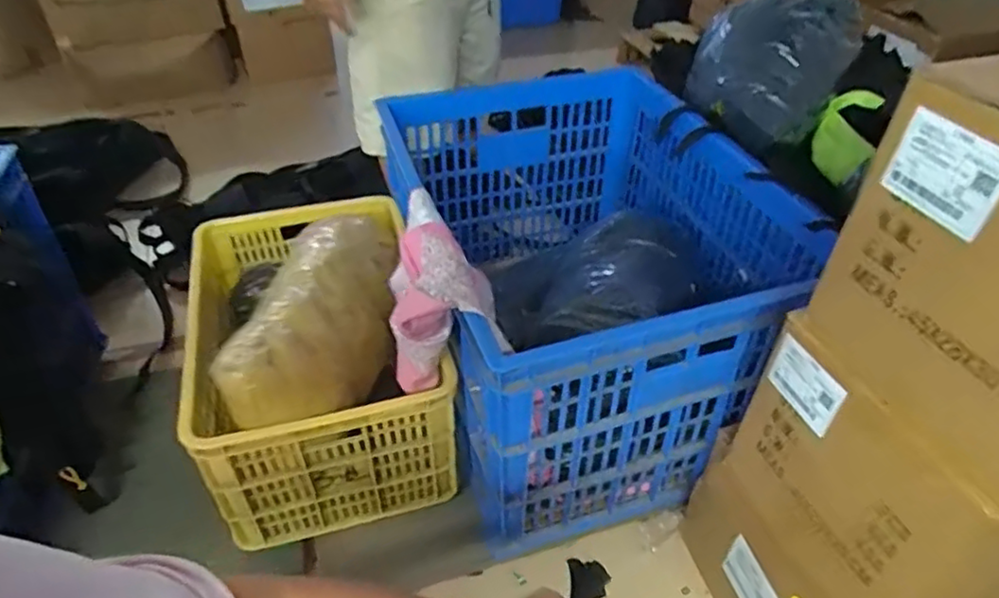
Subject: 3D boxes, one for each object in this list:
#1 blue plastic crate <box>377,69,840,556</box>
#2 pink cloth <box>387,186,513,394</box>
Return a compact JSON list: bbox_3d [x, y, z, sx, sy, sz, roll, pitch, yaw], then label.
[{"bbox_3d":[0.171,-0.065,1.354,0.656,0.492,0.853,-12,43,-14],"label":"blue plastic crate"},{"bbox_3d":[-0.112,0.004,1.051,0.130,0.230,0.296,-7,42,-8],"label":"pink cloth"}]

